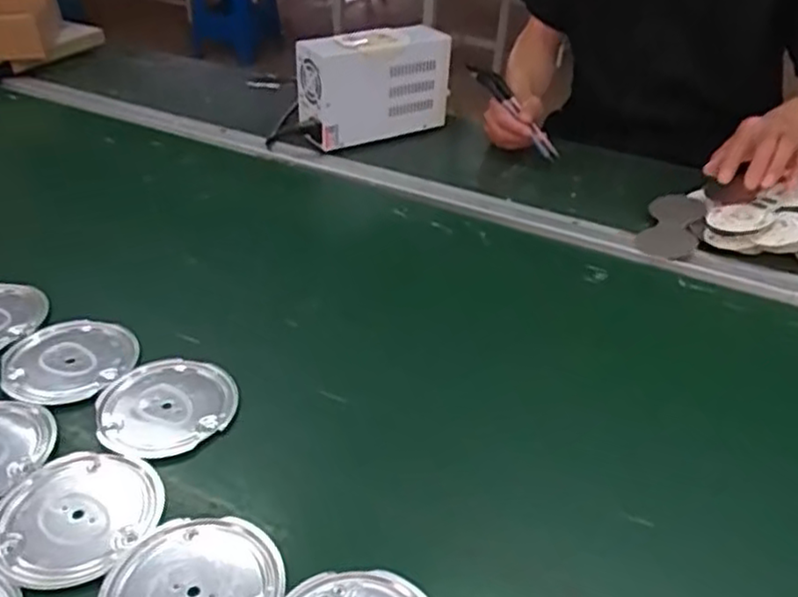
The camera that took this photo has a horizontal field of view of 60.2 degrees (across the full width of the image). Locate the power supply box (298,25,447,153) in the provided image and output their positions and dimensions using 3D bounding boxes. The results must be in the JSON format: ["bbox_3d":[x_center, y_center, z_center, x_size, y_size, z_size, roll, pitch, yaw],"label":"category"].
[{"bbox_3d":[-0.033,-0.285,0.947,0.210,0.148,0.080,-19,41,-25],"label":"power supply box"}]

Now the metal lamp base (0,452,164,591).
[{"bbox_3d":[-0.217,0.145,0.465,0.098,0.009,0.105,1,36,-1],"label":"metal lamp base"}]

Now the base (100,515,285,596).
[{"bbox_3d":[-0.125,0.177,0.418,0.103,0.007,0.101,1,36,-1],"label":"base"}]

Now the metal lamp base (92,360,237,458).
[{"bbox_3d":[-0.184,0.086,0.548,0.103,0.008,0.102,-16,40,-22],"label":"metal lamp base"}]

